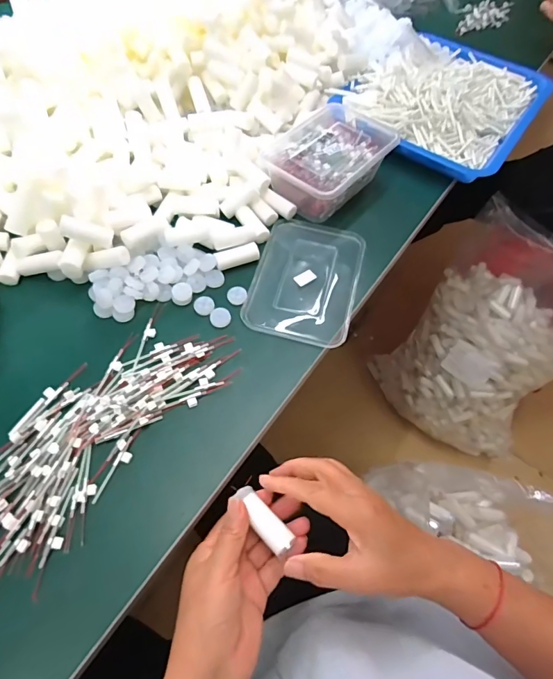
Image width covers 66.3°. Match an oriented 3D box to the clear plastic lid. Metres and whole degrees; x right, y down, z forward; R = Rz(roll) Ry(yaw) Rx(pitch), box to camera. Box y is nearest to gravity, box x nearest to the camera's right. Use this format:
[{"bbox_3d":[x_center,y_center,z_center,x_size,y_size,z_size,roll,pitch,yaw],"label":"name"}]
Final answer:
[{"bbox_3d":[0.035,-0.071,0.482,0.114,0.007,0.169,14,59,4],"label":"clear plastic lid"}]

